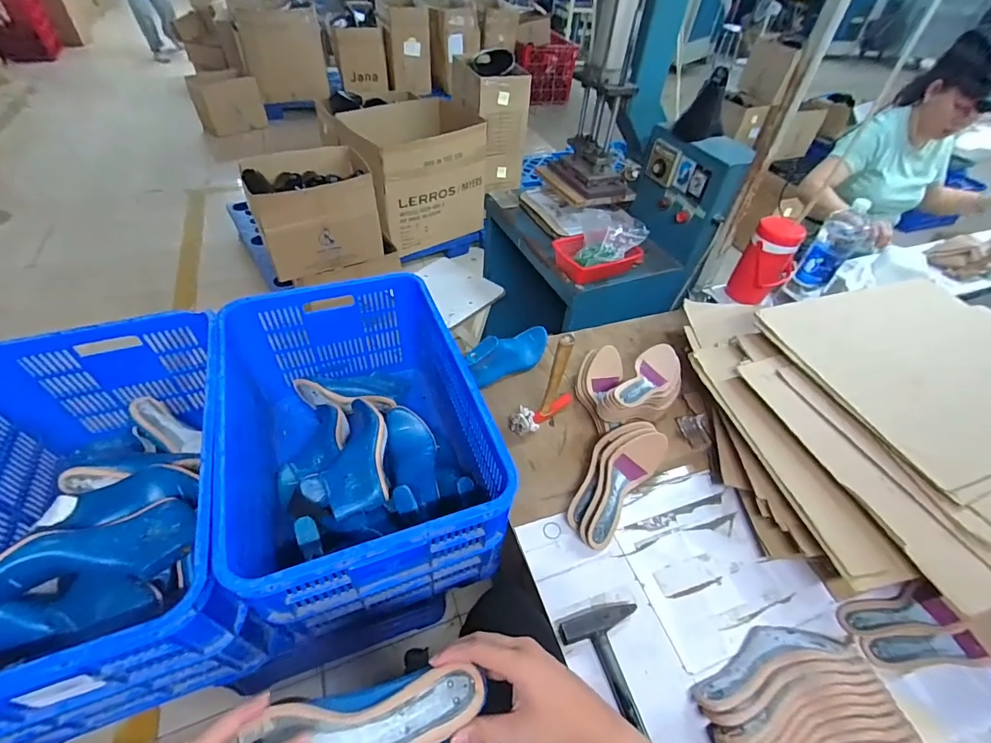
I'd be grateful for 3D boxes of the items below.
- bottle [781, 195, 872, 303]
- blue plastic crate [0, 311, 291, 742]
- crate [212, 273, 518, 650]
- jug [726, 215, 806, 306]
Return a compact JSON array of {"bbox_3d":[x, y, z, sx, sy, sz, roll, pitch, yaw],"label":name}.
[{"bbox_3d":[0.807,-0.281,1.078,0.096,0.266,0.102,37,54,26],"label":"bottle"},{"bbox_3d":[-0.652,0.214,0.753,0.418,0.287,0.599,-14,50,-17],"label":"blue plastic crate"},{"bbox_3d":[-0.268,0.121,0.892,0.415,0.311,0.608,-12,49,-16],"label":"crate"},{"bbox_3d":[0.713,-0.280,1.171,0.125,0.214,0.096,33,52,23],"label":"jug"}]

